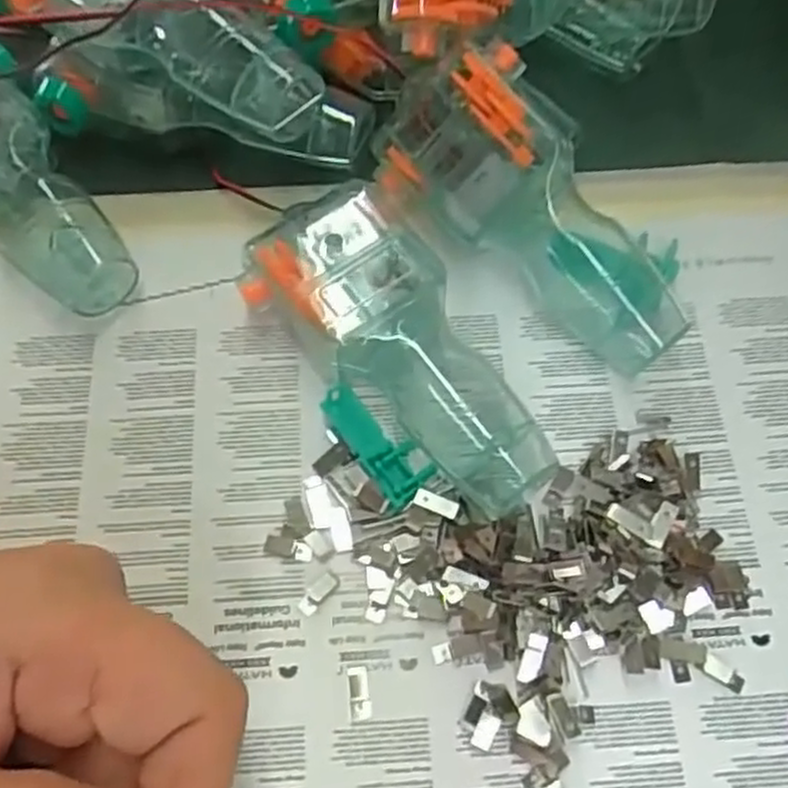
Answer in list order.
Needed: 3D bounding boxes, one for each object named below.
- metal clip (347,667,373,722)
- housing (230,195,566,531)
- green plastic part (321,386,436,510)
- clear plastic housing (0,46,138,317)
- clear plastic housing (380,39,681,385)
[{"bbox_3d":[-0.010,0.086,0.227,0.006,0.004,0.014,-6,66,-3],"label":"metal clip"},{"bbox_3d":[0.004,-0.014,0.255,0.048,0.028,0.119,-36,71,-15],"label":"housing"},{"bbox_3d":[-0.005,0.015,0.252,0.016,0.008,0.042,-35,71,-15],"label":"green plastic part"},{"bbox_3d":[-0.136,-0.073,0.279,0.055,0.031,0.114,-41,72,-17],"label":"clear plastic housing"},{"bbox_3d":[0.051,-0.064,0.275,0.060,0.041,0.124,-44,94,-18],"label":"clear plastic housing"}]

